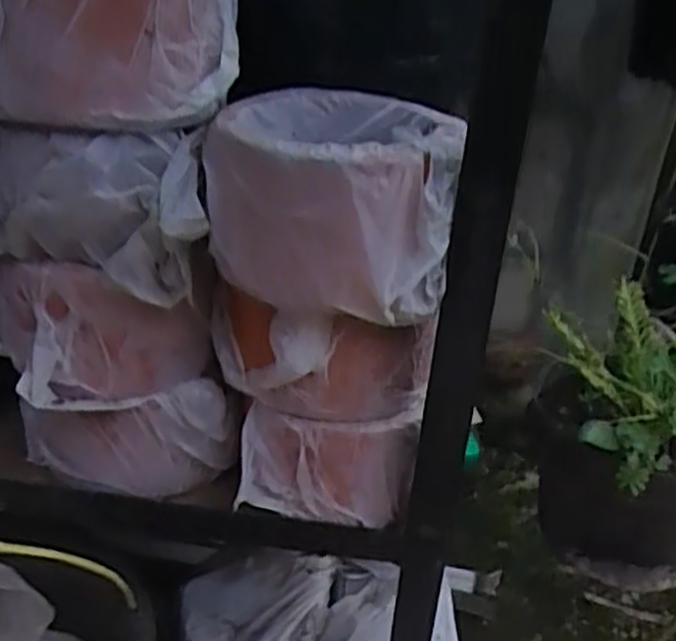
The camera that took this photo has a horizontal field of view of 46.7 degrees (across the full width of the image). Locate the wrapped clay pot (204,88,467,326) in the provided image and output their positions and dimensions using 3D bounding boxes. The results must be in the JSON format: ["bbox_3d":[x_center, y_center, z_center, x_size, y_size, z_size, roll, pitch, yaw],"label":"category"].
[{"bbox_3d":[0.000,-0.069,0.447,0.129,0.093,0.130,3,28,-2],"label":"wrapped clay pot"}]

